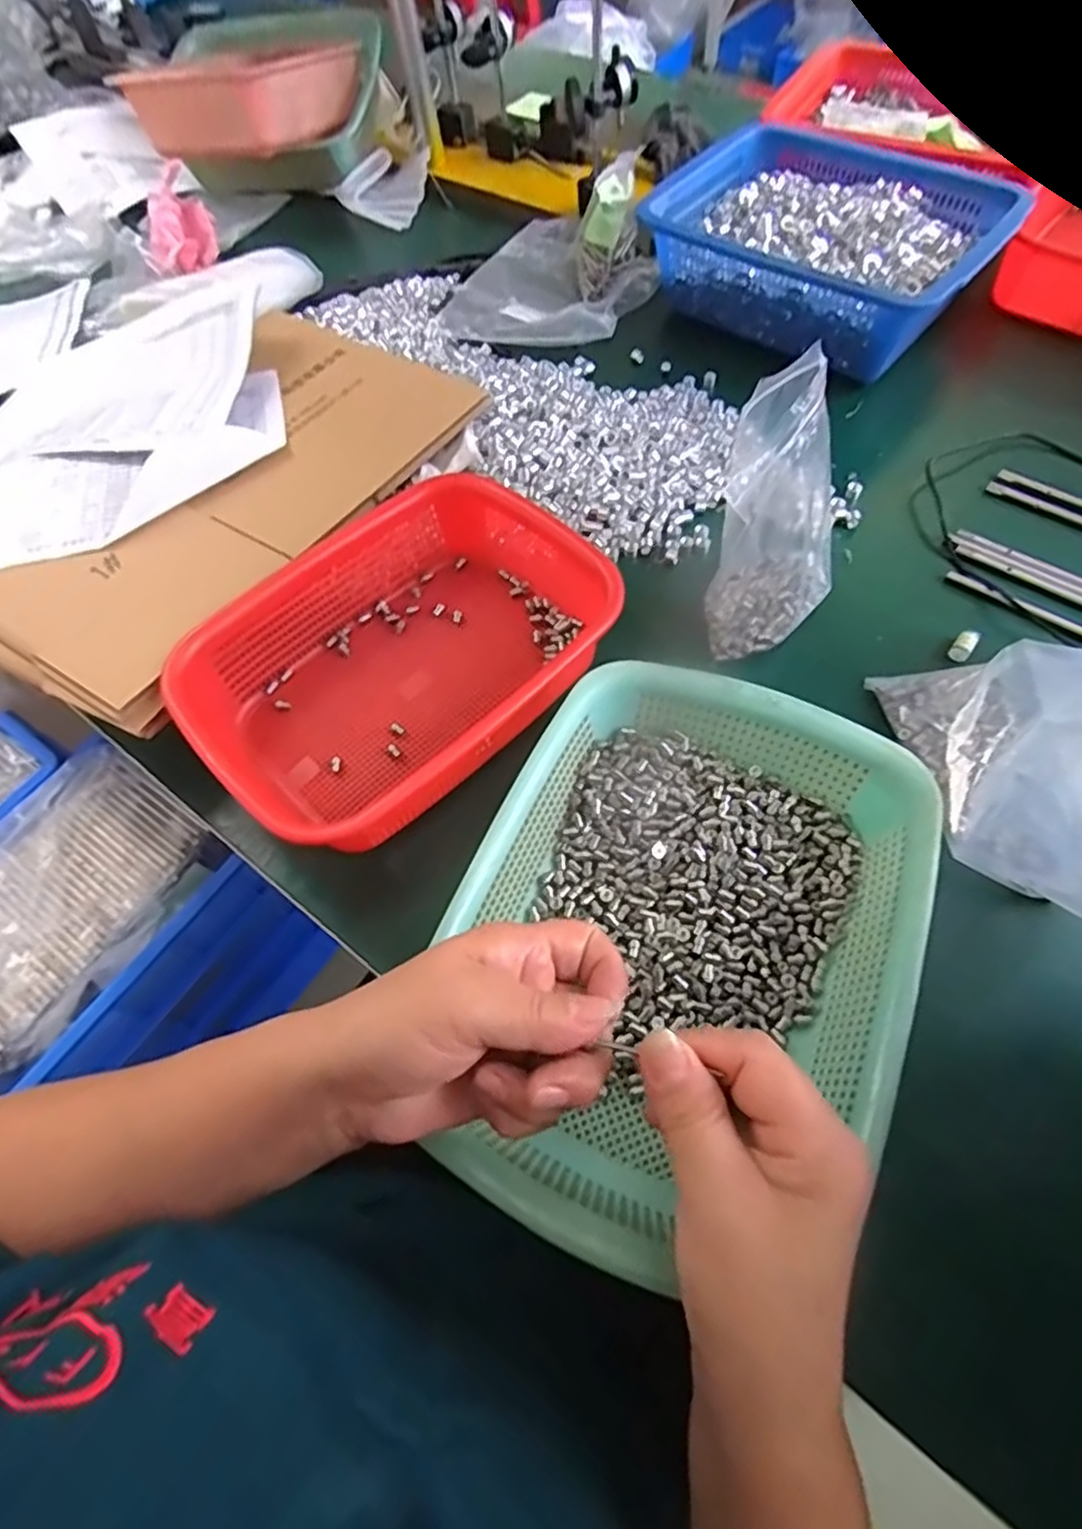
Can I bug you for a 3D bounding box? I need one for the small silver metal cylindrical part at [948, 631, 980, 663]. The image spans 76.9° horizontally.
[{"bbox_3d":[0.314,-0.088,0.505,0.014,0.011,0.022,36,70,20],"label":"small silver metal cylindrical part"}]

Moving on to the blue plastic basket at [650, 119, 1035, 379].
[{"bbox_3d":[0.283,-0.531,0.699,0.311,0.081,0.229,34,69,20],"label":"blue plastic basket"}]

